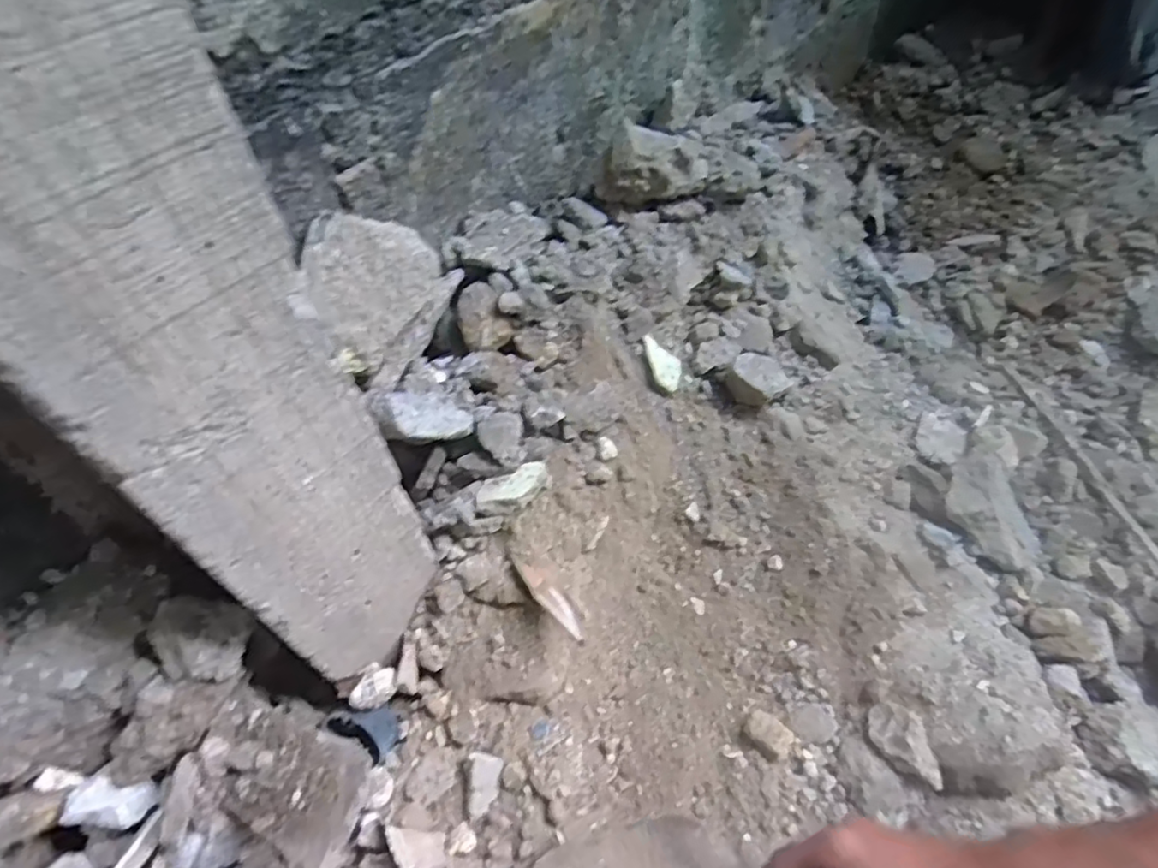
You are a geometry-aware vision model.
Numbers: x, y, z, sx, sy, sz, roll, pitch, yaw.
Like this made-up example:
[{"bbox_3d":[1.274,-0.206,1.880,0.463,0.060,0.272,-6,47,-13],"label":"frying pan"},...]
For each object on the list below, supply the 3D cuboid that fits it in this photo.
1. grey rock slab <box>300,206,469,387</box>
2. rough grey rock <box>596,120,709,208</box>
[{"bbox_3d":[-0.168,-0.105,0.523,0.103,0.071,0.129,32,95,-13],"label":"grey rock slab"},{"bbox_3d":[0.071,-0.260,0.625,0.105,0.051,0.060,5,52,8],"label":"rough grey rock"}]

